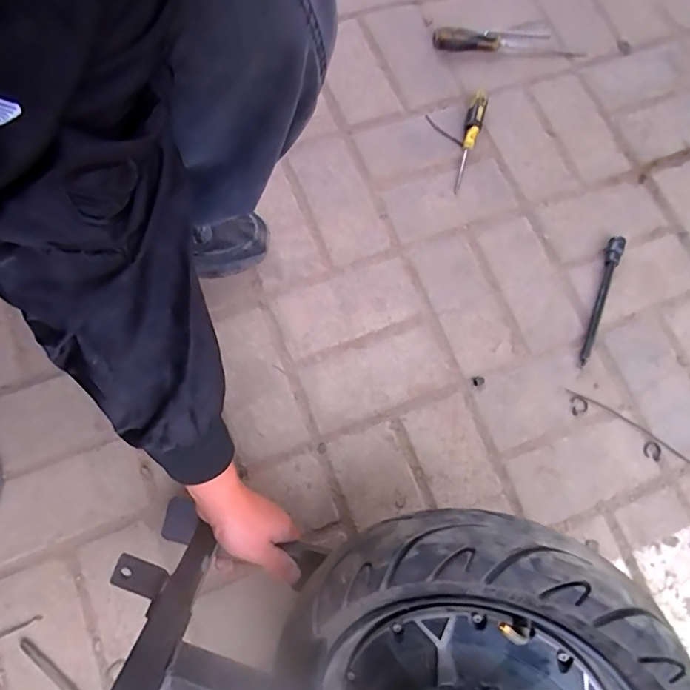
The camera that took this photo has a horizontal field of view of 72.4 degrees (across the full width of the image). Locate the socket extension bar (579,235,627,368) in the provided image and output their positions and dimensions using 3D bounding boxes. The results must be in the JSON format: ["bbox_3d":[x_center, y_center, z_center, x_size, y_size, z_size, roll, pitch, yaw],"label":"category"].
[{"bbox_3d":[0.342,-0.060,0.625,0.017,0.020,0.180,20,75,2],"label":"socket extension bar"}]

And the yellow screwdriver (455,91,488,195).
[{"bbox_3d":[0.174,-0.285,0.665,0.021,0.015,0.143,15,91,3],"label":"yellow screwdriver"}]

